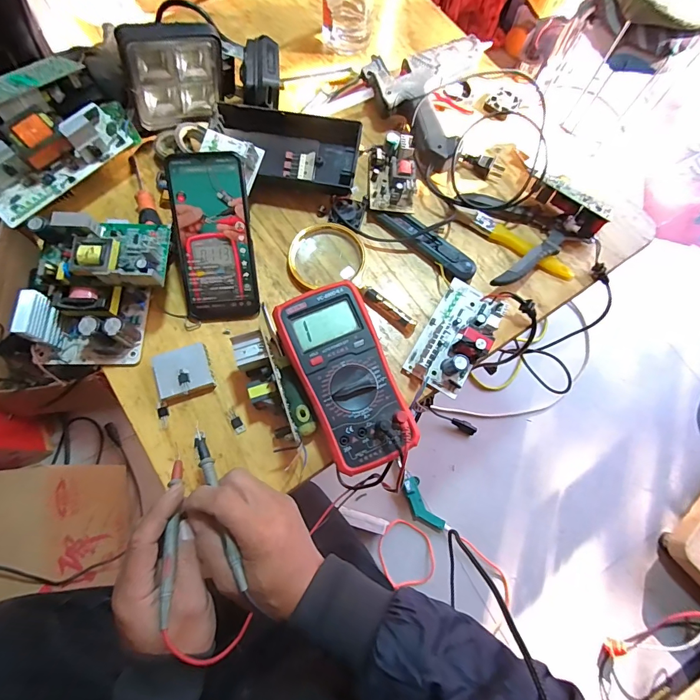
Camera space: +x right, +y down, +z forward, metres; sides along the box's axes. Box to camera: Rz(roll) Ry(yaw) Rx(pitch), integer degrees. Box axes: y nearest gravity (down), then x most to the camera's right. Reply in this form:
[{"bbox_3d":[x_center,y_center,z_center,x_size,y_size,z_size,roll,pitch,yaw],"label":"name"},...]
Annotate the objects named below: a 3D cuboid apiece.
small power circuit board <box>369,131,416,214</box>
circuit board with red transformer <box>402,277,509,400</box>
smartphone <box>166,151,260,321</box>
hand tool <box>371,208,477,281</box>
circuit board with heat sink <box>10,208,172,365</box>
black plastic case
[{"bbox_3d":[0.053,-0.219,0.484,0.056,0.030,0.098,1,73,-2],"label":"small power circuit board"},{"bbox_3d":[0.118,-0.015,0.426,0.070,0.036,0.135,31,74,7],"label":"circuit board with red transformer"},{"bbox_3d":[-0.145,-0.117,0.416,0.076,0.010,0.169,-3,105,-1],"label":"smartphone"},{"bbox_3d":[0.088,-0.133,0.468,0.144,0.020,0.034,39,75,9],"label":"hand tool"},{"bbox_3d":[-0.260,-0.062,0.403,0.141,0.076,0.140,0,73,-2],"label":"circuit board with heat sink"},{"bbox_3d":[-0.076,-0.249,0.479,0.176,0.038,0.091,9,73,0],"label":"black plastic case"}]

